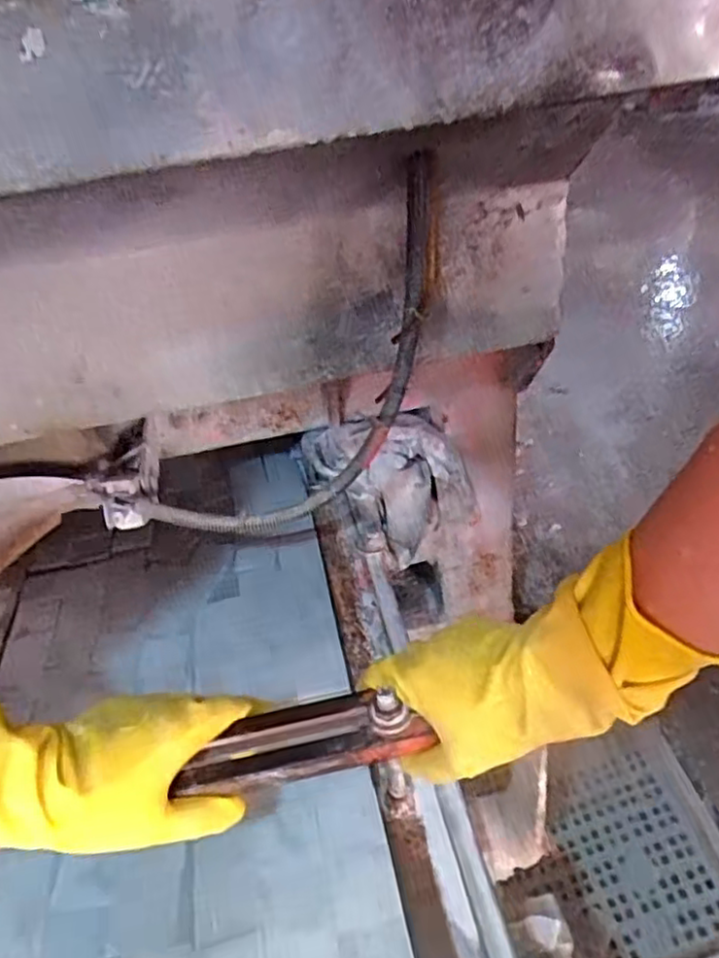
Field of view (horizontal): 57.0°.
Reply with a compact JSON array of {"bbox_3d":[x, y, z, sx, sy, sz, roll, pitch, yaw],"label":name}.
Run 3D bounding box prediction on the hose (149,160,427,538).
[{"bbox_3d":[-0.030,-0.082,0.632,0.159,0.418,0.037,26,21,-32],"label":"hose"}]

